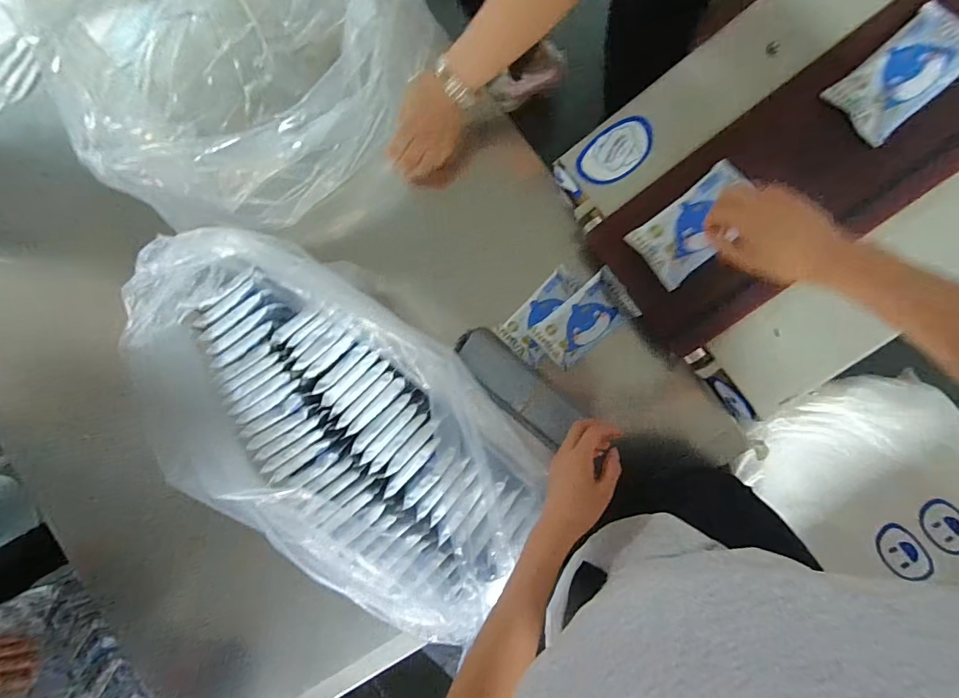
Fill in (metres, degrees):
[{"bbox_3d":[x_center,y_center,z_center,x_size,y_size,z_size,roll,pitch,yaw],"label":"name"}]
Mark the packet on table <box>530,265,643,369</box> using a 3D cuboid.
[{"bbox_3d":[0.146,-0.041,0.609,0.136,0.024,0.080,-38,88,8],"label":"packet on table"}]

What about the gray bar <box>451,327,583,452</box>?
[{"bbox_3d":[0.053,0.051,0.628,0.201,0.024,0.066,42,98,4],"label":"gray bar"}]

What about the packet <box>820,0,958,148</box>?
[{"bbox_3d":[0.475,-0.308,0.479,0.143,0.020,0.082,-42,87,8],"label":"packet"}]

